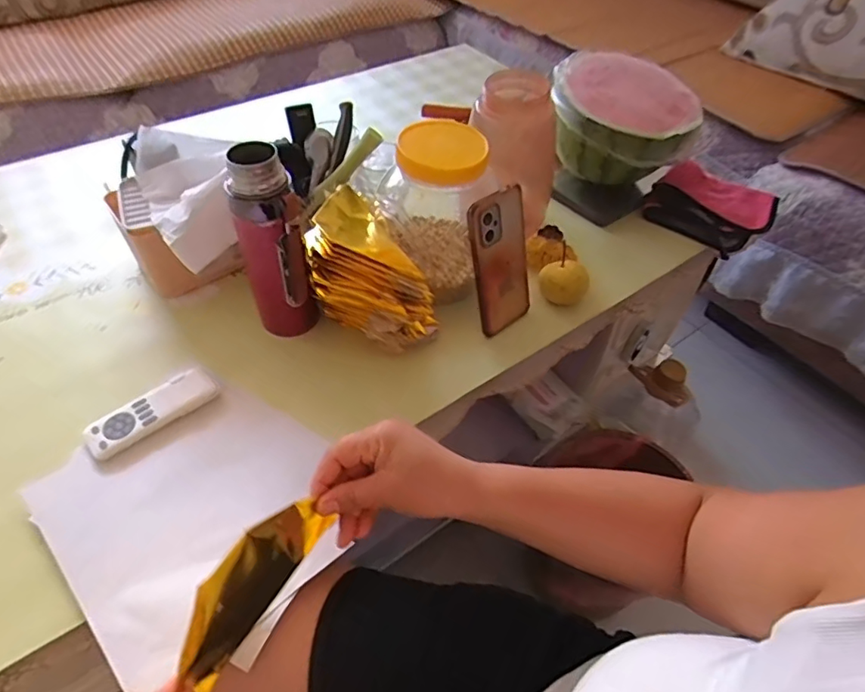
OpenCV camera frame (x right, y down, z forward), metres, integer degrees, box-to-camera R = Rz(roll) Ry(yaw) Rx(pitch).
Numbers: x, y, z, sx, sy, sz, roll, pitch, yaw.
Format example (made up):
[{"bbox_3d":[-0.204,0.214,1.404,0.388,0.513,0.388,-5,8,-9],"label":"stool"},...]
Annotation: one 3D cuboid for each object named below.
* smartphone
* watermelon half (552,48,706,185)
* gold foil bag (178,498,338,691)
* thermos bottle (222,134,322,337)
[{"bbox_3d":[0.079,-0.091,0.600,0.075,0.169,0.012,-33,44,-21],"label":"smartphone"},{"bbox_3d":[0.267,-0.316,0.767,0.201,0.121,0.150,7,49,4],"label":"watermelon half"},{"bbox_3d":[-0.121,0.162,0.365,0.020,0.090,0.127,25,53,19],"label":"gold foil bag"},{"bbox_3d":[-0.166,-0.097,0.563,0.061,0.210,0.057,-22,53,-20],"label":"thermos bottle"}]

